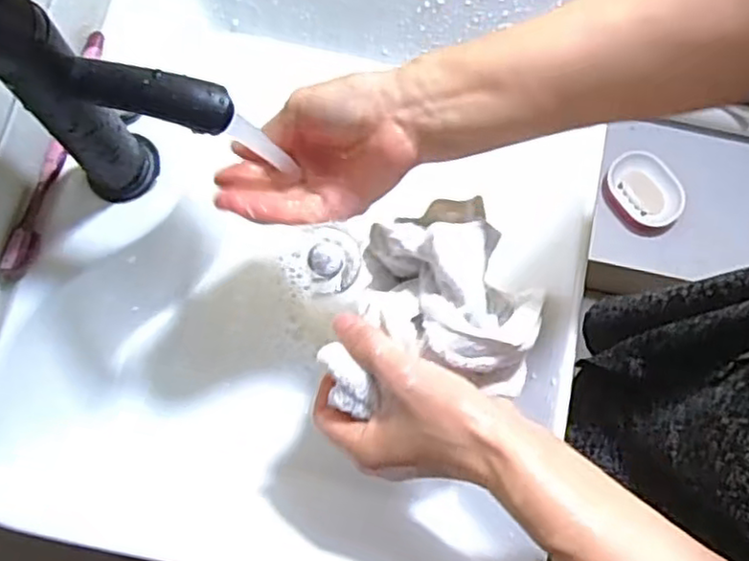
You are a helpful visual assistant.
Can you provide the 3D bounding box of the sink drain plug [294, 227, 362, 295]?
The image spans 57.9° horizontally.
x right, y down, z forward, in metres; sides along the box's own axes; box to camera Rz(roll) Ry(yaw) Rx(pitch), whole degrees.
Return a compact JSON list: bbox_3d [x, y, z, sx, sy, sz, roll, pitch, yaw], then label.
[{"bbox_3d":[-0.039,-0.017,0.578,0.053,0.009,0.057,1,74,-2],"label":"sink drain plug"}]

